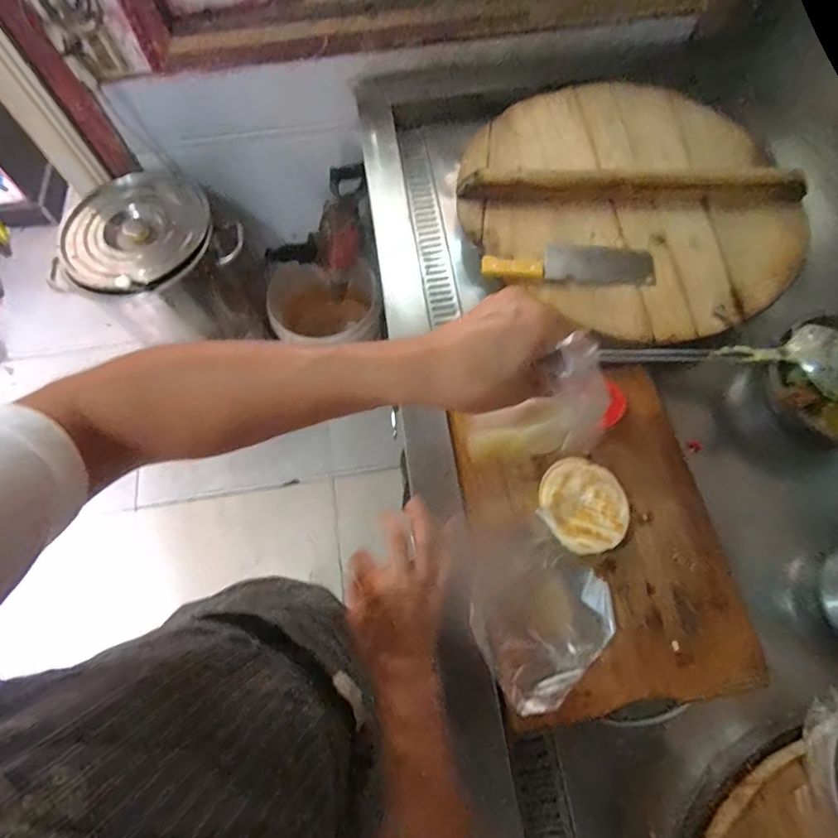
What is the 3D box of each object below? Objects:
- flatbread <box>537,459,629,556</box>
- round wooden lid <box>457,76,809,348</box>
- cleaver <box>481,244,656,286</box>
[{"bbox_3d":[0.212,0.114,0.633,0.106,0.032,0.121,-27,70,-9],"label":"flatbread"},{"bbox_3d":[0.361,-0.385,0.787,0.532,0.036,0.525,-1,68,2],"label":"round wooden lid"},{"bbox_3d":[0.234,-0.245,0.755,0.264,0.025,0.075,0,68,2],"label":"cleaver"}]

